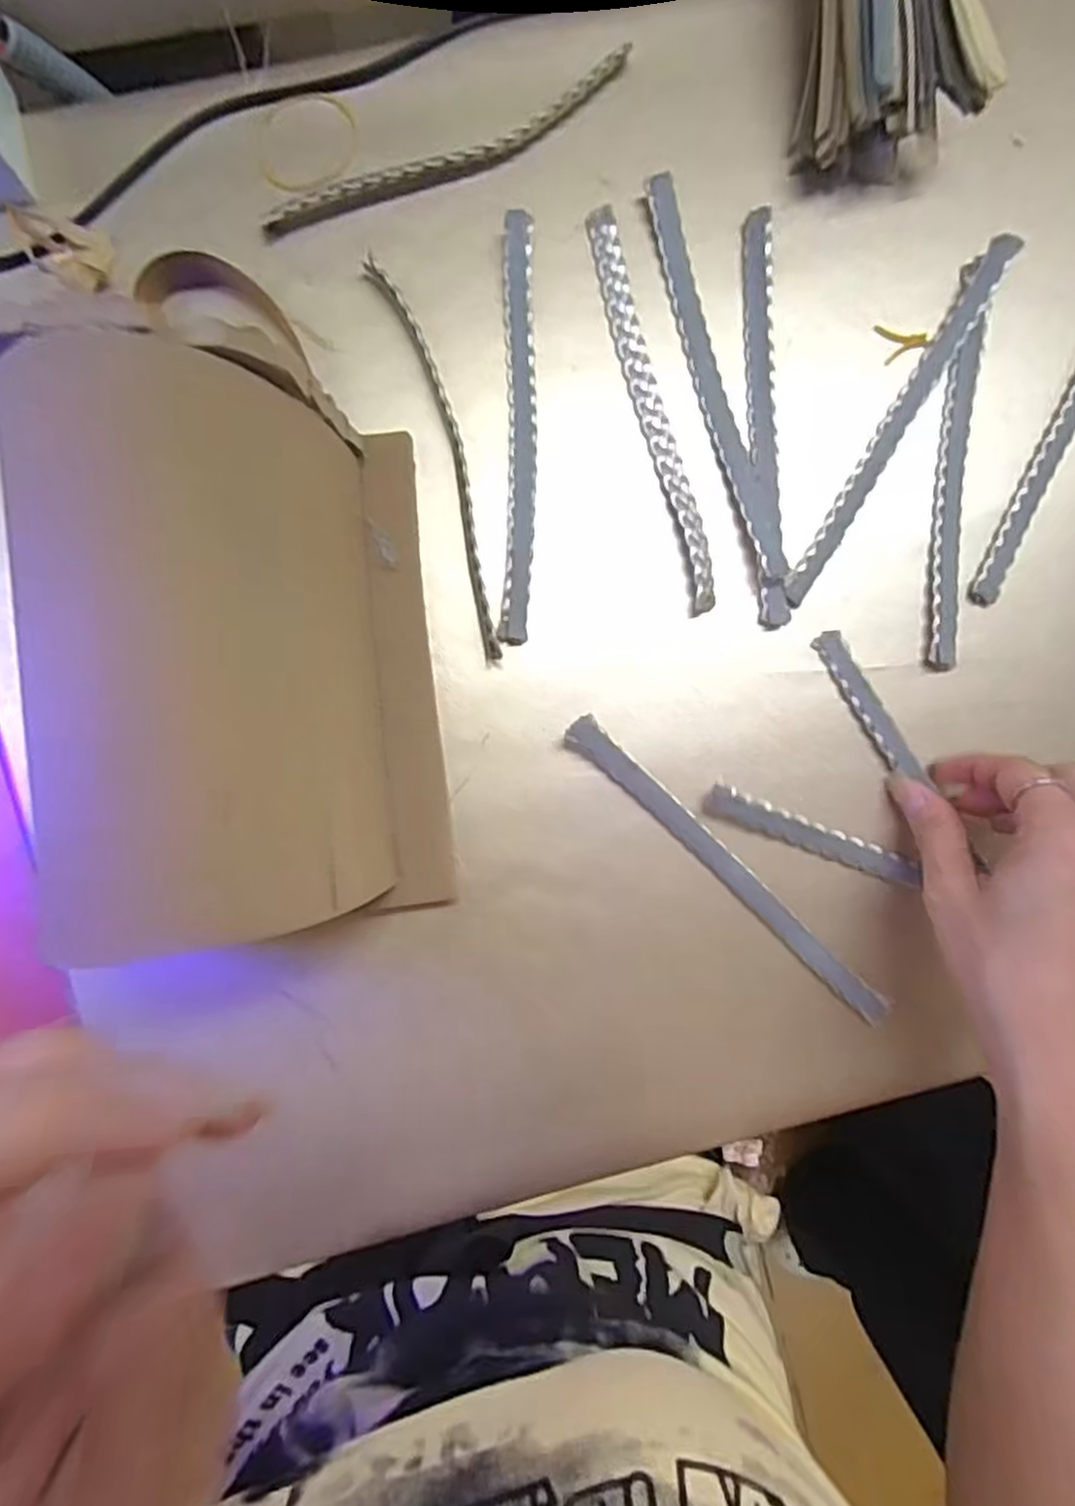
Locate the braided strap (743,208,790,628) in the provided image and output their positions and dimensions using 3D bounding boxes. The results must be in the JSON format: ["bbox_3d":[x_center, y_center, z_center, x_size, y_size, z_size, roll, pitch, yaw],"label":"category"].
[{"bbox_3d":[0.105,-0.154,0.338,0.013,0.007,0.189,-3,89,-3],"label":"braided strap"}]

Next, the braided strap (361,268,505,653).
[{"bbox_3d":[-0.042,-0.134,0.331,0.017,0.011,0.188,-18,90,-3],"label":"braided strap"}]

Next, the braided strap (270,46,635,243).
[{"bbox_3d":[-0.038,-0.274,0.337,0.183,0.007,0.019,-27,90,-3],"label":"braided strap"}]

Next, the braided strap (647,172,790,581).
[{"bbox_3d":[0.081,-0.169,0.335,0.015,0.009,0.187,-17,90,-3],"label":"braided strap"}]

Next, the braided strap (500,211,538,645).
[{"bbox_3d":[-0.008,-0.145,0.332,0.015,0.011,0.188,1,89,-3],"label":"braided strap"}]

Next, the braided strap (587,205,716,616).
[{"bbox_3d":[0.054,-0.158,0.337,0.014,0.008,0.190,-15,89,-3],"label":"braided strap"}]

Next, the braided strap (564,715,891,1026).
[{"bbox_3d":[0.085,0.052,0.332,0.189,0.013,0.013,44,87,-1],"label":"braided strap"}]

